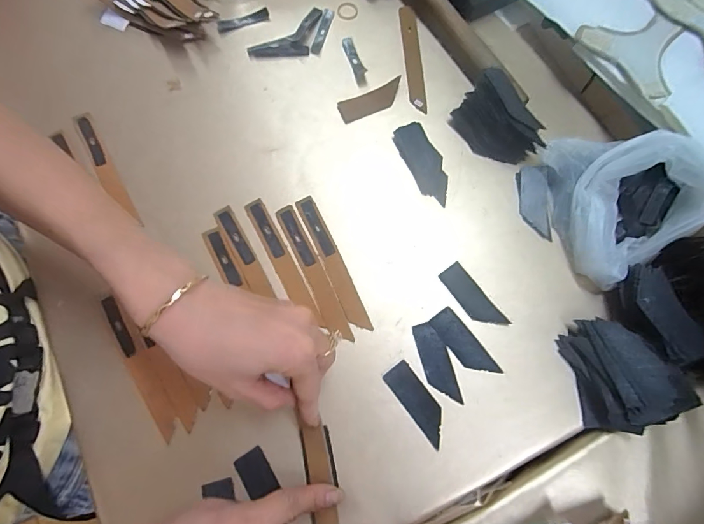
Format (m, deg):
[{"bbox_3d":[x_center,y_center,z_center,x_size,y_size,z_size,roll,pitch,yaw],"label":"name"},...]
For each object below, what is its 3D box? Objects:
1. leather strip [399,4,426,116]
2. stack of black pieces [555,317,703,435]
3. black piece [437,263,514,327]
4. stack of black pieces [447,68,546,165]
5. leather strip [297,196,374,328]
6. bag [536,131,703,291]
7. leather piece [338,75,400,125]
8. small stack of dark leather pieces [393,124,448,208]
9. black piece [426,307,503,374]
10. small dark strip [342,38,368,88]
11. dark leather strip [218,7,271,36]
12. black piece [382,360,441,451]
[{"bbox_3d":[0.061,-0.203,0.395,0.019,0.007,0.121,-2,75,-1],"label":"leather strip"},{"bbox_3d":[0.204,0.083,0.299,0.061,0.035,0.079,-13,75,-4],"label":"stack of black pieces"},{"bbox_3d":[0.101,0.030,0.329,0.023,0.004,0.063,-36,78,-9],"label":"black piece"},{"bbox_3d":[0.134,-0.127,0.353,0.055,0.037,0.078,-37,78,-10],"label":"stack of black pieces"},{"bbox_3d":[-0.016,0.000,0.335,0.017,0.004,0.125,-24,76,-7],"label":"leather strip"},{"bbox_3d":[0.220,-0.059,0.315,0.098,0.077,0.126,-20,76,-6],"label":"bag"},{"bbox_3d":[0.019,-0.155,0.382,0.066,0.006,0.023,-26,77,-7],"label":"leather piece"},{"bbox_3d":[0.066,-0.091,0.361,0.032,0.005,0.081,-26,77,-7],"label":"small stack of dark leather pieces"},{"bbox_3d":[0.090,0.067,0.318,0.023,0.004,0.063,-37,78,-10],"label":"black piece"},{"bbox_3d":[0.003,-0.201,0.395,0.012,0.007,0.059,-18,76,-5],"label":"small dark strip"},{"bbox_3d":[-0.111,-0.247,0.405,0.054,0.005,0.014,-19,76,-5],"label":"dark leather strip"},{"bbox_3d":[0.052,0.109,0.305,0.023,0.004,0.063,-36,78,-9],"label":"black piece"}]

